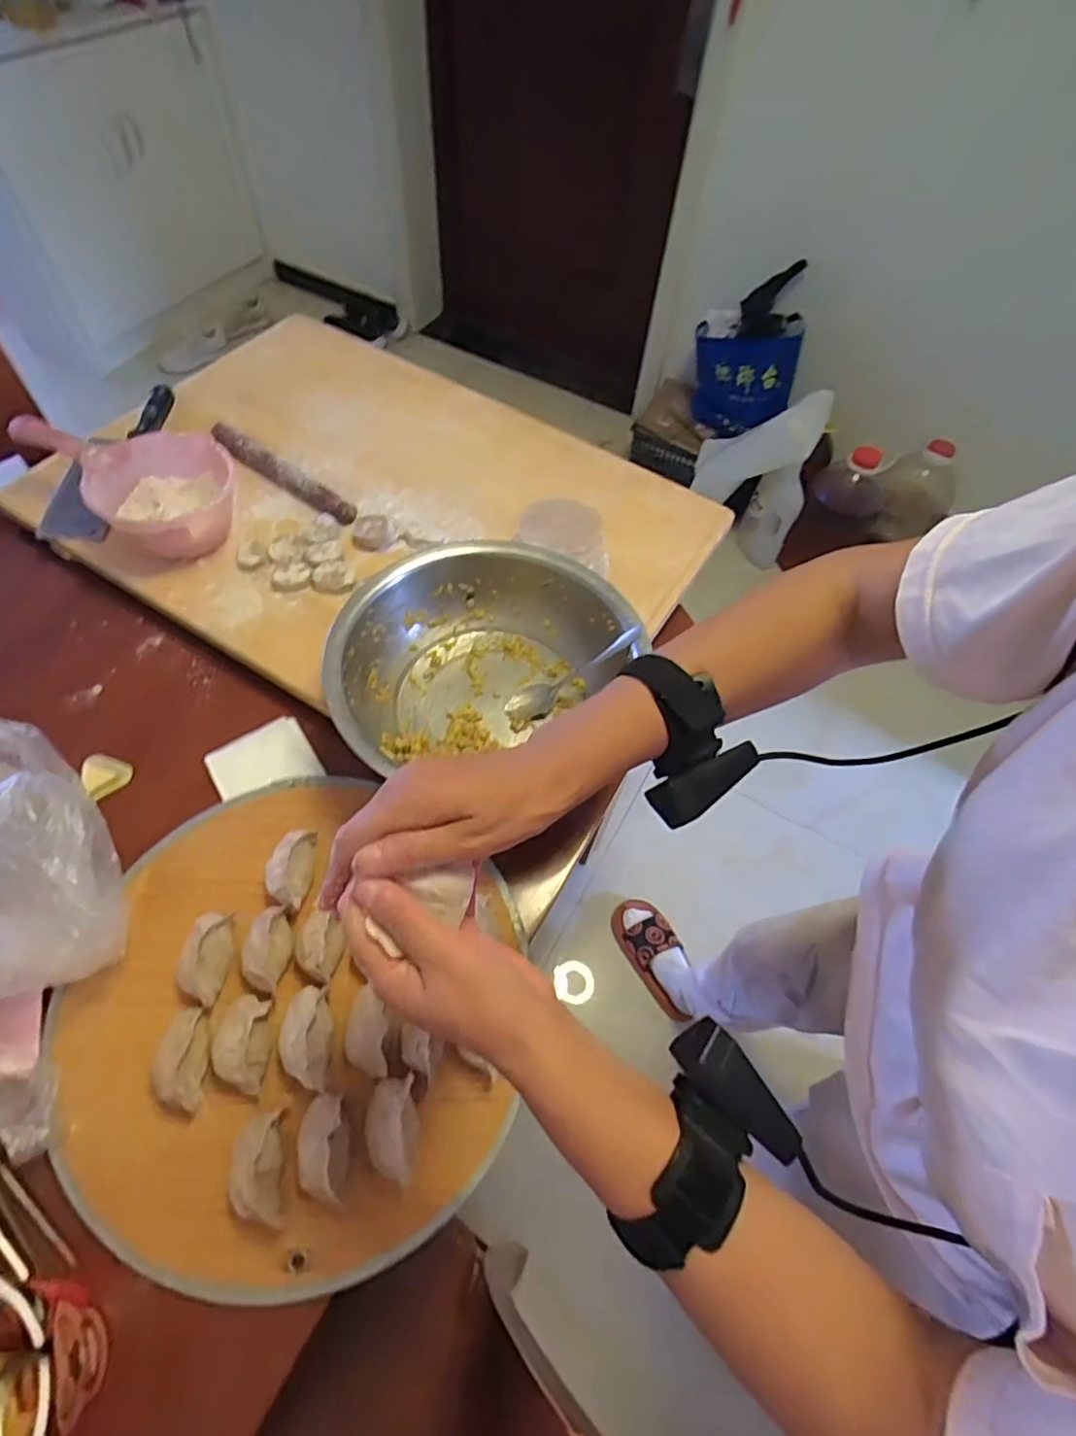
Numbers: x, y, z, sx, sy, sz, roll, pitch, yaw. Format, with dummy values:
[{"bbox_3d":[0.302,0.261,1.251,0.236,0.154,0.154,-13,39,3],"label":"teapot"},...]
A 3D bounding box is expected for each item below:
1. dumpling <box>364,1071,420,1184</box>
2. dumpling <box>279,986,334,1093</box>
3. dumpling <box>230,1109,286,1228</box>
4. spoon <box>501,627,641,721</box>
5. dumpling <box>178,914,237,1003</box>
[{"bbox_3d":[-0.113,0.315,0.503,0.042,0.032,0.067,0,58,-4],"label":"dumpling"},{"bbox_3d":[-0.188,0.259,0.532,0.035,0.049,0.075,-1,58,-5],"label":"dumpling"},{"bbox_3d":[-0.206,0.337,0.489,0.030,0.048,0.069,-8,59,-9],"label":"dumpling"},{"bbox_3d":[0.039,-0.044,0.680,0.159,0.030,0.032,-33,60,16],"label":"spoon"},{"bbox_3d":[-0.278,0.200,0.549,0.037,0.029,0.068,7,58,0],"label":"dumpling"}]

